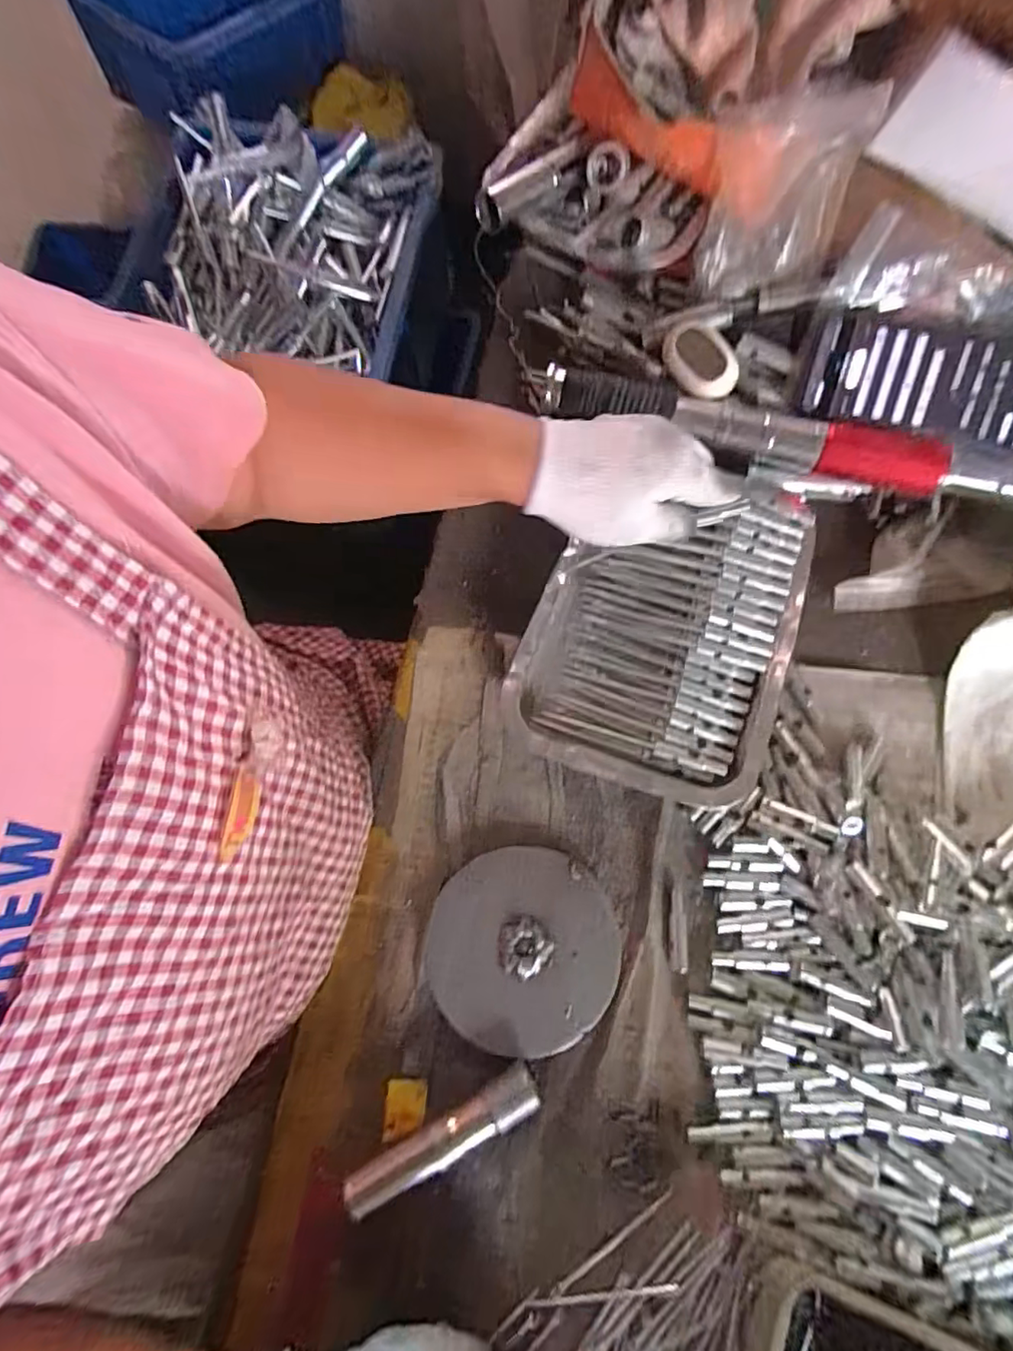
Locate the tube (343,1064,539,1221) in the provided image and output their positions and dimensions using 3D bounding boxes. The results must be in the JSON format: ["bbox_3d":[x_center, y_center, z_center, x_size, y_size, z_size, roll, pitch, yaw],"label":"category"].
[{"bbox_3d":[-0.037,0.283,0.348,0.121,0.029,0.023,-28,74,-7],"label":"tube"}]

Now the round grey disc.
[{"bbox_3d":[0.011,0.181,0.377,0.123,0.009,0.123,-1,73,2],"label":"round grey disc"}]

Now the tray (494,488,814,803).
[{"bbox_3d":[0.116,-0.036,0.425,0.186,0.038,0.244,17,74,7],"label":"tray"}]

